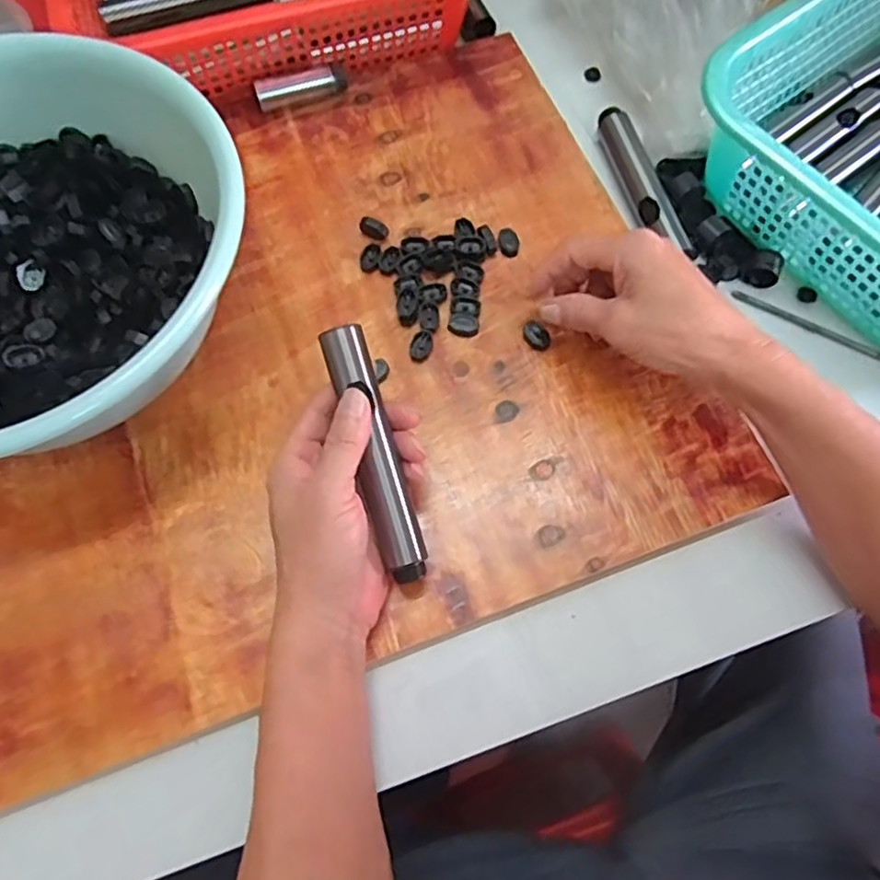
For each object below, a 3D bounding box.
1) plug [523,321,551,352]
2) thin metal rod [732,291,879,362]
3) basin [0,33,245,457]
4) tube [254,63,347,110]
[{"bbox_3d":[0.068,-0.074,0.454,0.022,0.008,0.017,35,74,10],"label":"plug"},{"bbox_3d":[0.274,-0.085,0.480,0.116,0.008,0.008,28,72,8],"label":"thin metal rod"},{"bbox_3d":[-0.273,-0.115,0.417,0.281,0.096,0.295,37,74,13],"label":"basin"},{"bbox_3d":[-0.113,-0.289,0.529,0.072,0.020,0.015,-13,70,-4],"label":"tube"}]

